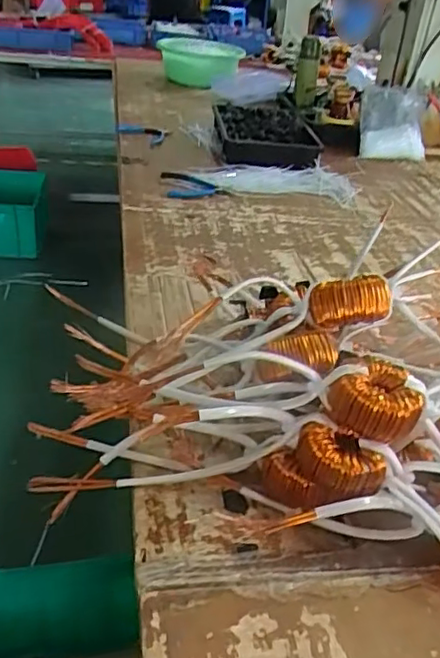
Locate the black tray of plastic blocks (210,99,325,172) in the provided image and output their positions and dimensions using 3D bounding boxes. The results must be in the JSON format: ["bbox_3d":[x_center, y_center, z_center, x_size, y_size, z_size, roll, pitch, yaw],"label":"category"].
[{"bbox_3d":[0.120,-0.509,1.623,0.250,0.071,0.388,3,32,-8],"label":"black tray of plastic blocks"}]

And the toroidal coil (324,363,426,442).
[{"bbox_3d":[0.140,0.065,0.544,0.064,0.051,0.063,4,32,-3],"label":"toroidal coil"}]

